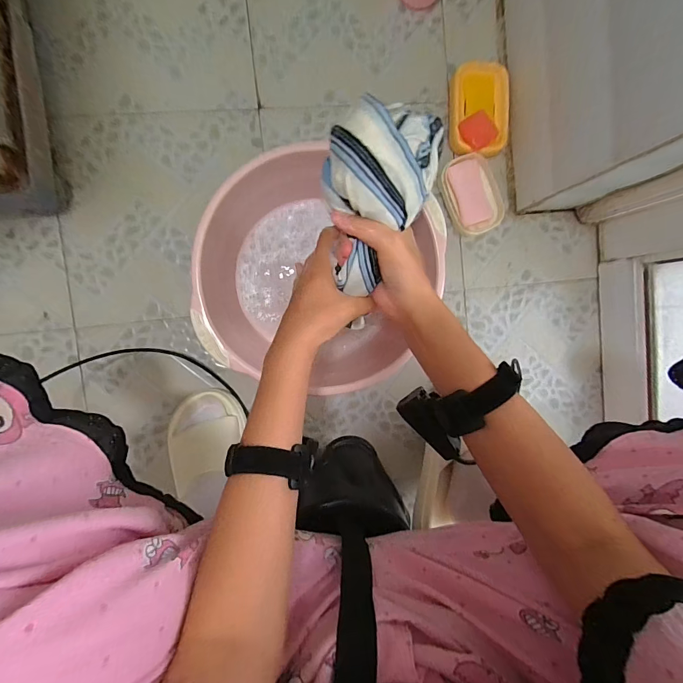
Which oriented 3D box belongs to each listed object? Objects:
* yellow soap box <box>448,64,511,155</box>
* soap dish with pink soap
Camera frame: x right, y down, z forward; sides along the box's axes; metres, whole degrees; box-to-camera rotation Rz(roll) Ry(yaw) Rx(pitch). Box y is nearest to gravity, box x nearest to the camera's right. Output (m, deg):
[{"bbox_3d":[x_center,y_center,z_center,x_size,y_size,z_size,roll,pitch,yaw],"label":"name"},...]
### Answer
[{"bbox_3d":[0.213,-0.355,0.573,0.090,0.038,0.136,-2,94,-6],"label":"yellow soap box"},{"bbox_3d":[0.208,-0.229,0.585,0.082,0.029,0.115,-26,96,-3],"label":"soap dish with pink soap"}]

